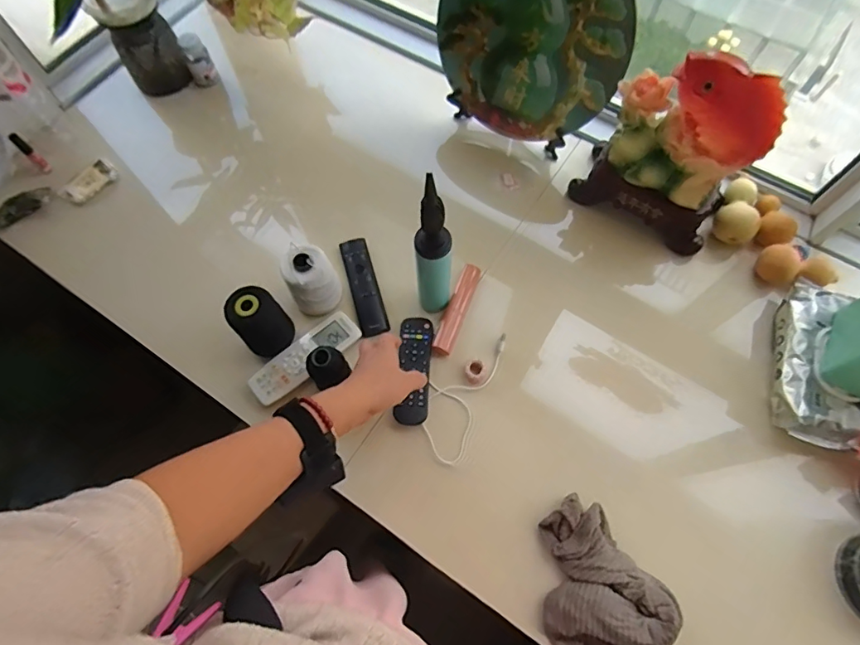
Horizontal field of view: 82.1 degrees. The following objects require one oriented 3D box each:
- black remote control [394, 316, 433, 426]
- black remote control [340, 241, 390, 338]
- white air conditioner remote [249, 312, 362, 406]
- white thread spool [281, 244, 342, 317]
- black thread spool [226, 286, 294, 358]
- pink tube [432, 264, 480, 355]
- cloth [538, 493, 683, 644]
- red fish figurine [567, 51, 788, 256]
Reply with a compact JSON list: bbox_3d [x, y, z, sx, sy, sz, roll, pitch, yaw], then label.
[{"bbox_3d":[-0.020,0.061,0.668,0.043,0.017,0.153,2,62,2],"label":"black remote control"},{"bbox_3d":[-0.097,-0.056,0.729,0.041,0.018,0.157,-16,68,-6],"label":"black remote control"},{"bbox_3d":[-0.170,0.047,0.677,0.160,0.019,0.054,-41,73,-15],"label":"white air conditioner remote"},{"bbox_3d":[-0.160,-0.058,0.678,0.069,0.097,0.062,-37,71,-13],"label":"white thread spool"},{"bbox_3d":[-0.217,0.000,0.640,0.064,0.093,0.065,39,73,15],"label":"black thread spool"},{"bbox_3d":[0.038,-0.019,0.712,0.028,0.020,0.139,19,69,9],"label":"pink tube"},{"bbox_3d":[0.190,0.286,0.557,0.140,0.044,0.168,-14,68,-5],"label":"cloth"},{"bbox_3d":[0.331,-0.237,0.669,0.204,0.234,0.099,29,71,12],"label":"red fish figurine"}]

